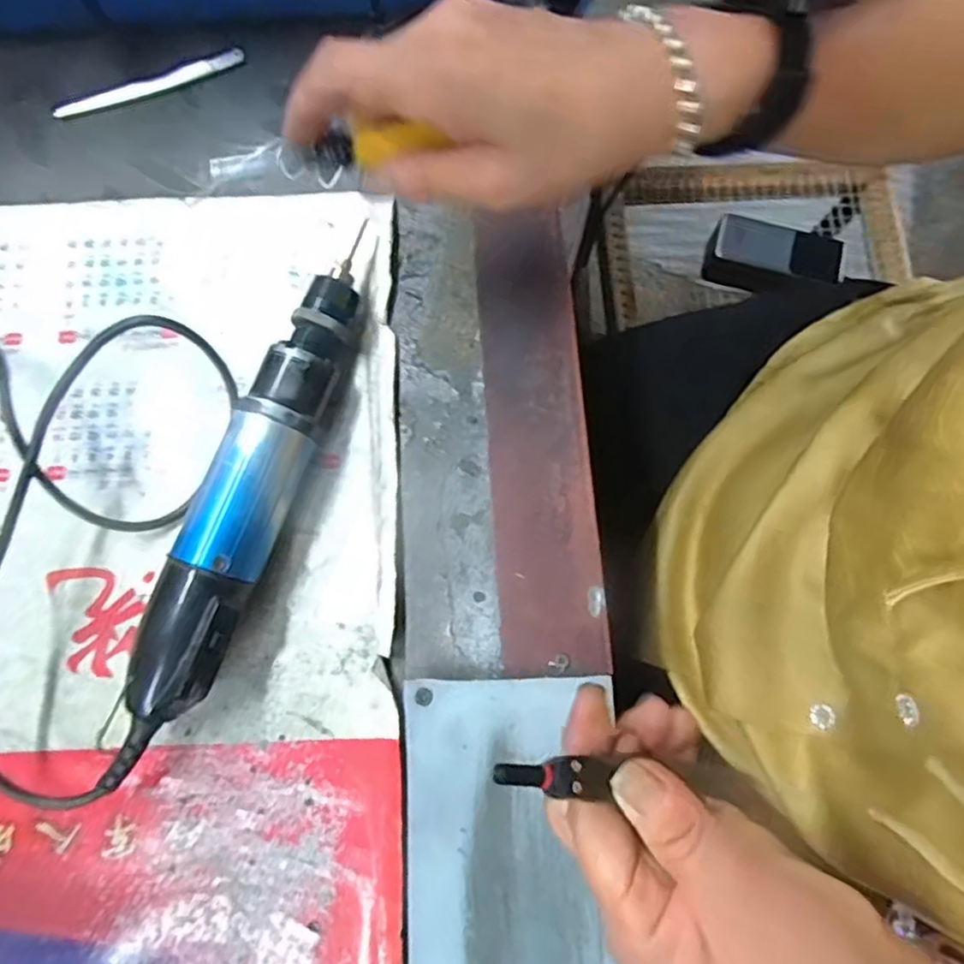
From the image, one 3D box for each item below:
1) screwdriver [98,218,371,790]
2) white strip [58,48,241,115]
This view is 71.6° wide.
[{"bbox_3d":[-0.102,0.002,0.305,0.038,0.043,0.274,19,80,4],"label":"screwdriver"},{"bbox_3d":[-0.182,-0.218,0.365,0.105,0.004,0.010,-19,80,-3],"label":"white strip"}]

